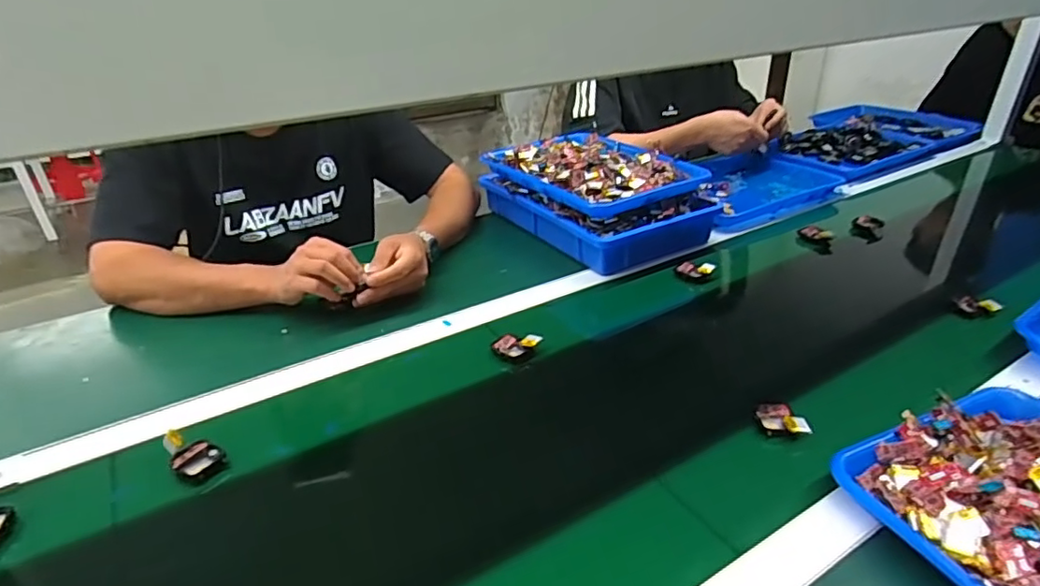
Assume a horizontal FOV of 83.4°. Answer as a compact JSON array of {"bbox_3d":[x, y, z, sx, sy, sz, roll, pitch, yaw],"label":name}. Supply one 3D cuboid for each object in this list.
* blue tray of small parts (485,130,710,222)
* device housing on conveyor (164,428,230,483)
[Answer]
[{"bbox_3d":[0.120,-0.207,0.961,0.243,0.040,0.300,-18,32,-31],"label":"blue tray of small parts"},{"bbox_3d":[-0.304,0.147,0.546,0.041,0.025,0.056,-25,38,-35],"label":"device housing on conveyor"}]

